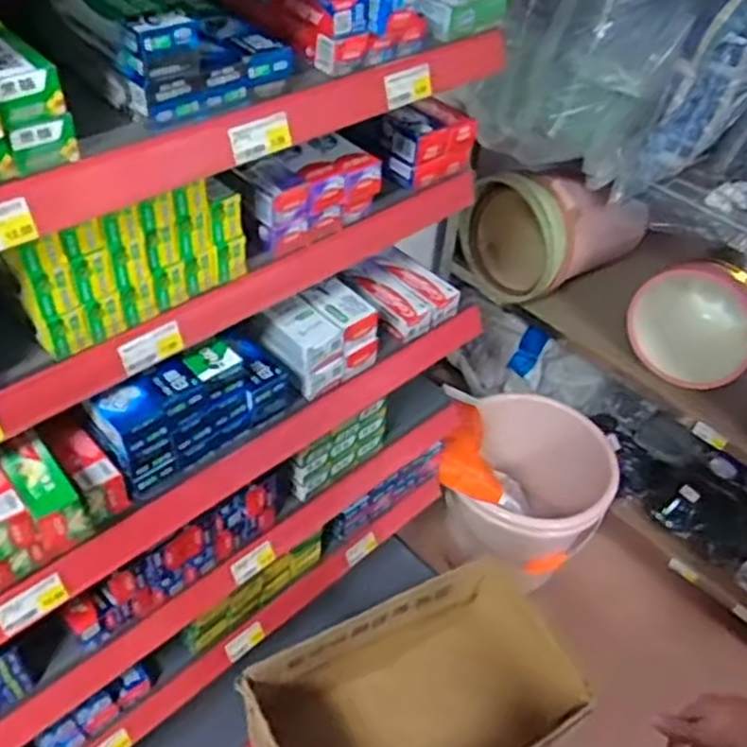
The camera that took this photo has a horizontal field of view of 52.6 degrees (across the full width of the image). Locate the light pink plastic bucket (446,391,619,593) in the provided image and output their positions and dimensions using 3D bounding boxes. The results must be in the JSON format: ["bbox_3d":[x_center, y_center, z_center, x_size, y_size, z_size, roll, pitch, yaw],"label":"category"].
[{"bbox_3d":[0.333,0.250,1.596,0.288,0.238,0.315,19,46,13],"label":"light pink plastic bucket"}]

